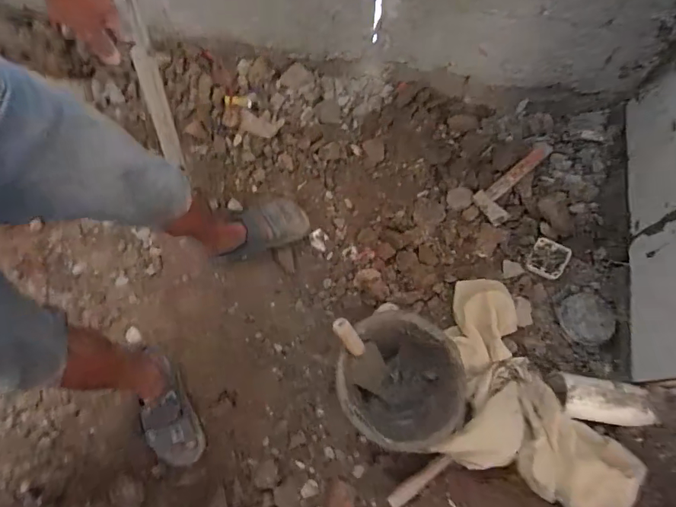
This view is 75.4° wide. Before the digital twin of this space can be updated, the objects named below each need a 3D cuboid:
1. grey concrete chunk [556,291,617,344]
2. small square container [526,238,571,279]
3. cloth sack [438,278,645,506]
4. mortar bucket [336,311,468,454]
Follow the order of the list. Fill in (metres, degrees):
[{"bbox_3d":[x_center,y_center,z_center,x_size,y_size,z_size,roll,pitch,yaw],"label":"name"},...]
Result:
[{"bbox_3d":[0.586,0.153,1.037,0.113,0.010,0.125,-13,61,21],"label":"grey concrete chunk"},{"bbox_3d":[0.521,0.018,1.093,0.086,0.041,0.091,28,70,13],"label":"small square container"},{"bbox_3d":[0.358,0.312,0.928,0.323,0.109,0.524,-27,68,-10],"label":"cloth sack"},{"bbox_3d":[0.129,0.267,0.913,0.256,0.162,0.256,2,75,-8],"label":"mortar bucket"}]

